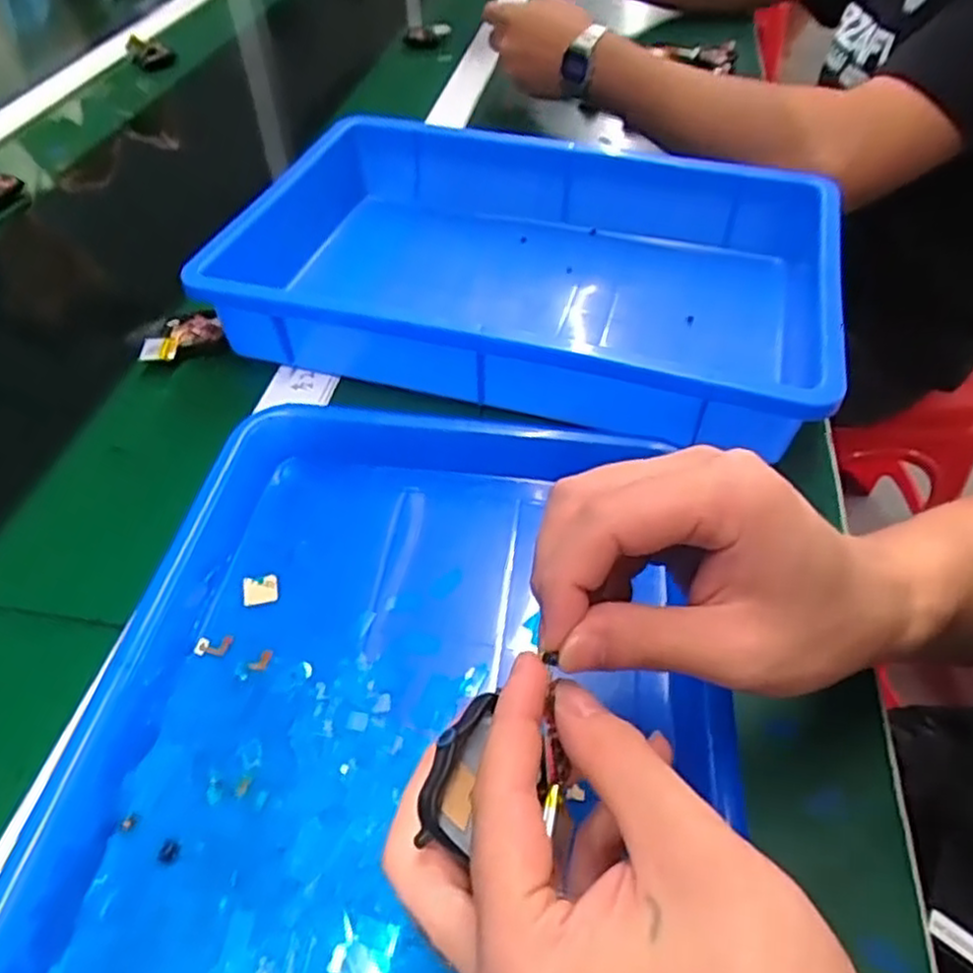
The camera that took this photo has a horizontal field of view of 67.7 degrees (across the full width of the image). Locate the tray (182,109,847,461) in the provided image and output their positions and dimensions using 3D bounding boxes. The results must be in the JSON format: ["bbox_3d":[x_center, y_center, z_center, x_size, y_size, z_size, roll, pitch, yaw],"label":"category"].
[{"bbox_3d":[0.022,-0.142,0.487,0.382,0.080,0.234,13,49,12],"label":"tray"}]

